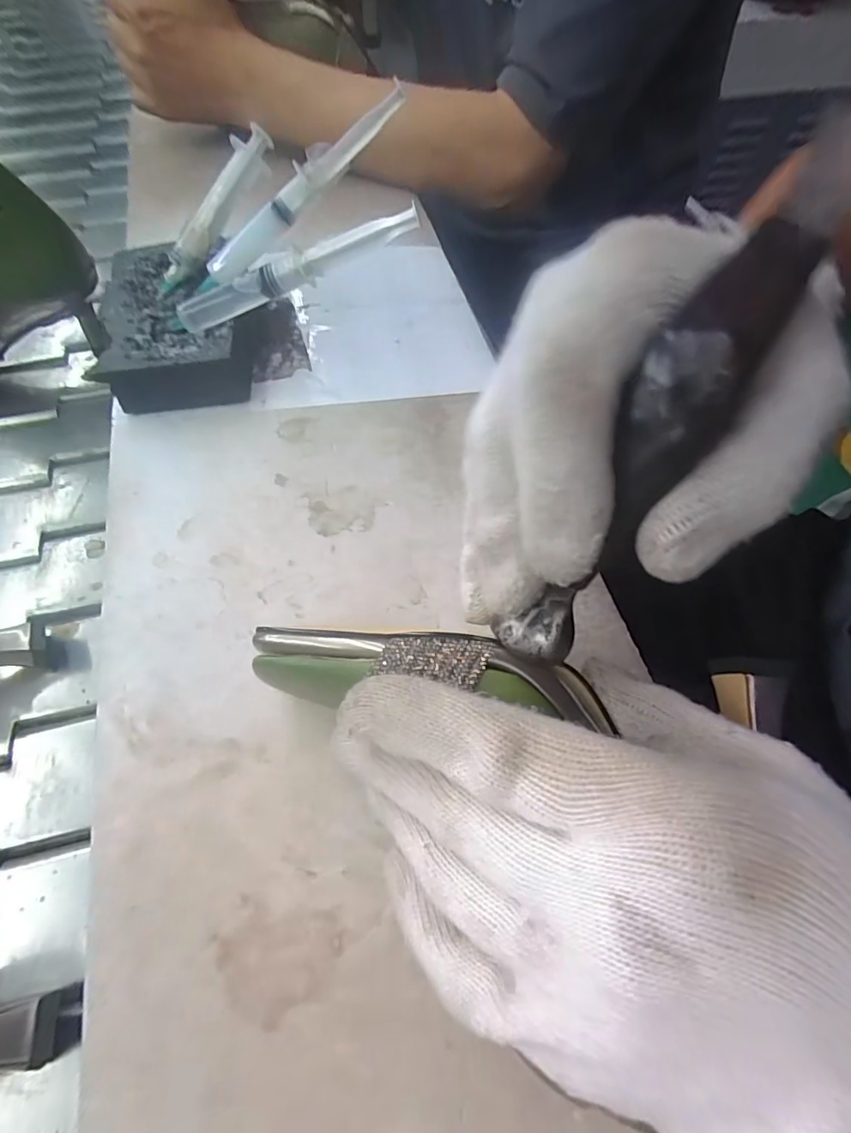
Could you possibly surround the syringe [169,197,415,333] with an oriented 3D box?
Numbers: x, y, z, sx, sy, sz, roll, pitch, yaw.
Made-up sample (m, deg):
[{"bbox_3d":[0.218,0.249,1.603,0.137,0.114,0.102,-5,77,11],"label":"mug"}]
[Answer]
[{"bbox_3d":[-0.082,-0.166,0.285,0.144,0.017,0.013,-15,60,14],"label":"syringe"}]

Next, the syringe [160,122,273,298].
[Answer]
[{"bbox_3d":[-0.133,-0.218,0.312,0.013,0.018,0.110,39,98,19],"label":"syringe"}]

